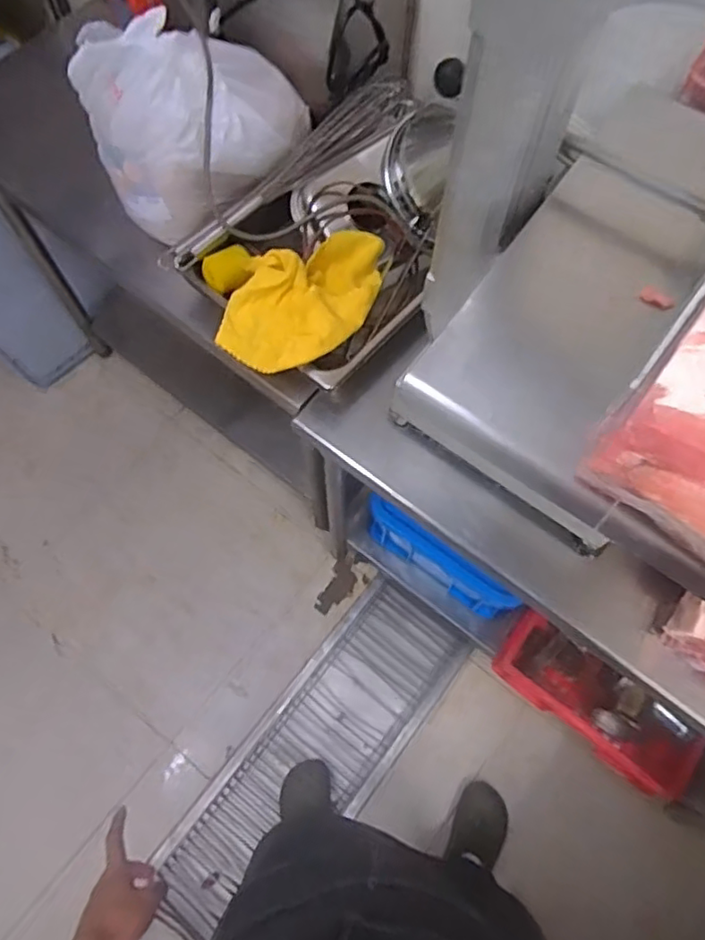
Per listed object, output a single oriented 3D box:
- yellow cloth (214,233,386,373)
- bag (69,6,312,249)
[{"bbox_3d":[-0.061,-0.251,0.873,0.174,0.079,0.256,32,70,11],"label":"yellow cloth"},{"bbox_3d":[-0.211,-0.507,0.887,0.315,0.216,0.221,-19,69,-9],"label":"bag"}]

